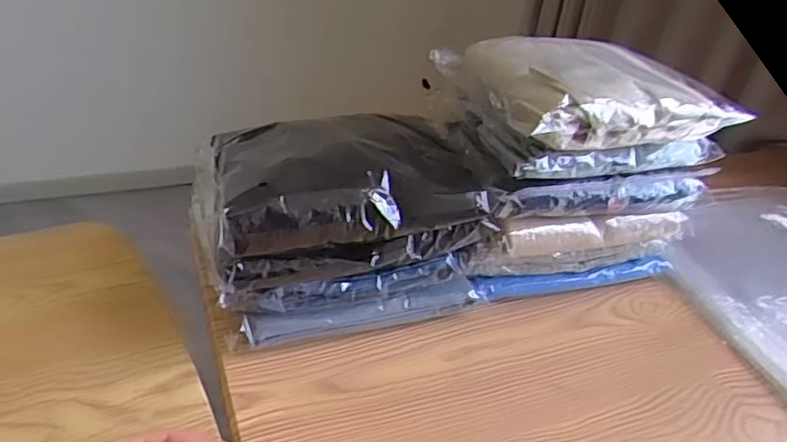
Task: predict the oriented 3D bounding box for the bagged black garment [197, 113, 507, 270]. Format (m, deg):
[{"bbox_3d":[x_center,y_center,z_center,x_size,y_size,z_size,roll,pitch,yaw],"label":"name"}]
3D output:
[{"bbox_3d":[-0.048,-0.055,0.625,0.274,0.055,0.199,-4,36,-16],"label":"bagged black garment"}]

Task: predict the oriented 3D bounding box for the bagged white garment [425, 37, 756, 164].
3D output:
[{"bbox_3d":[0.207,-0.145,0.664,0.264,0.068,0.206,-7,37,-20],"label":"bagged white garment"}]

